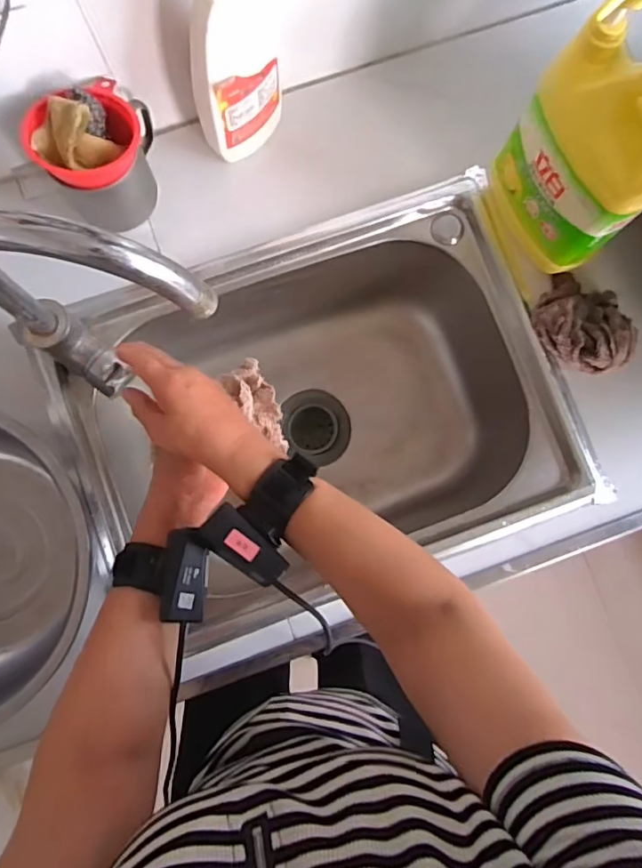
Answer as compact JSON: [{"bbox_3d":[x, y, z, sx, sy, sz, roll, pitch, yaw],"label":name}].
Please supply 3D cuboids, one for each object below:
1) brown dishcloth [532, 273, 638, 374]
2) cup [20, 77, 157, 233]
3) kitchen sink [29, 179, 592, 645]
[{"bbox_3d":[0.288,-0.121,0.594,0.106,0.039,0.095,39,84,3],"label":"brown dishcloth"},{"bbox_3d":[-0.216,-0.279,0.549,0.111,0.123,0.091,-31,85,-4],"label":"cup"},{"bbox_3d":[0.001,-0.020,0.699,0.519,0.227,0.386,-22,85,-3],"label":"kitchen sink"}]

